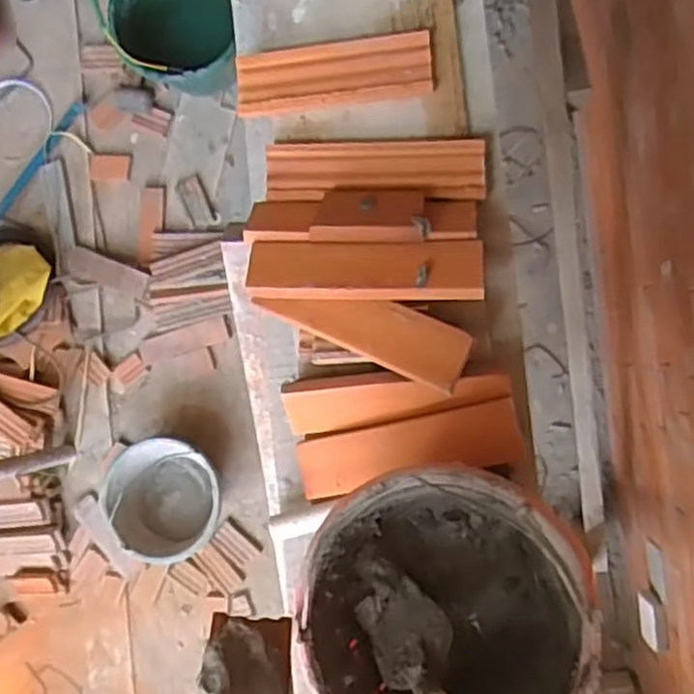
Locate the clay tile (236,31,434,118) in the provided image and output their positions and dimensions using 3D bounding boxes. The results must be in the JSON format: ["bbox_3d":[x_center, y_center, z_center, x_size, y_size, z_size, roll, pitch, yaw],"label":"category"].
[{"bbox_3d":[-0.014,-0.279,0.755,0.197,0.019,0.058,-6,88,8],"label":"clay tile"}]

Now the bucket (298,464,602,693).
[{"bbox_3d":[0.090,0.224,0.671,0.228,0.169,0.239,0,89,8],"label":"bucket"}]

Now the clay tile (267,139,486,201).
[{"bbox_3d":[0.028,-0.180,0.755,0.220,0.011,0.060,0,89,8],"label":"clay tile"}]

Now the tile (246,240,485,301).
[{"bbox_3d":[0.016,-0.072,0.698,0.220,0.012,0.061,0,69,9],"label":"tile"}]

